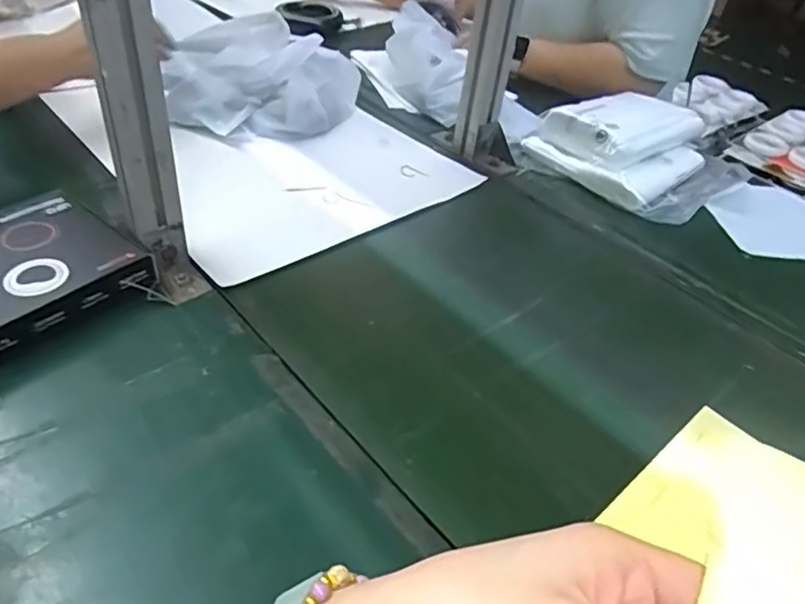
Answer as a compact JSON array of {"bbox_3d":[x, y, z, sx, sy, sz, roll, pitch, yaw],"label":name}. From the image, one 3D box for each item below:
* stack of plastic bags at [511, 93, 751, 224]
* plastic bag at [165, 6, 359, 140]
[{"bbox_3d":[0.310,-0.208,0.822,0.280,0.070,0.203,26,44,21],"label":"stack of plastic bags"},{"bbox_3d":[-0.202,-0.356,0.919,0.264,0.074,0.353,-1,41,-10],"label":"plastic bag"}]

